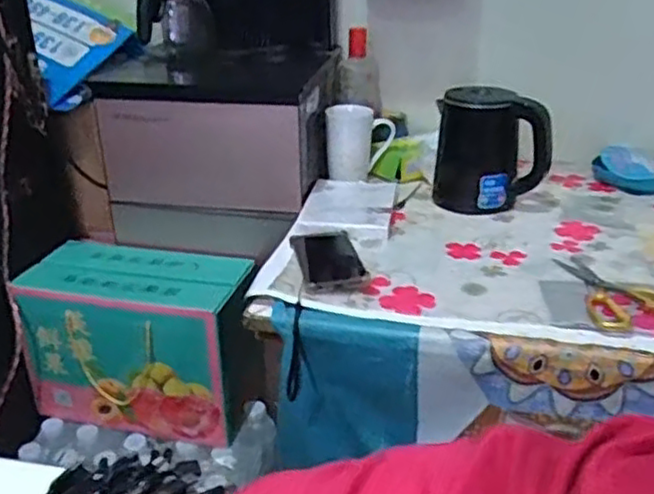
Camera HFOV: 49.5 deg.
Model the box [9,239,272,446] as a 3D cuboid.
[{"bbox_3d":[-0.274,0.142,1.103,0.330,0.238,0.163,6,27,12],"label":"box"}]

